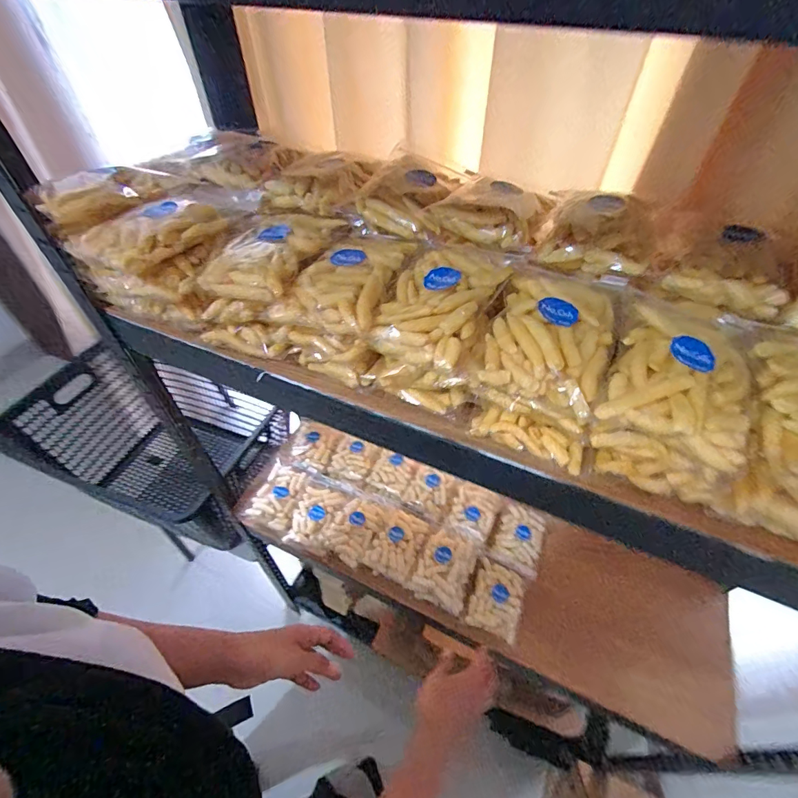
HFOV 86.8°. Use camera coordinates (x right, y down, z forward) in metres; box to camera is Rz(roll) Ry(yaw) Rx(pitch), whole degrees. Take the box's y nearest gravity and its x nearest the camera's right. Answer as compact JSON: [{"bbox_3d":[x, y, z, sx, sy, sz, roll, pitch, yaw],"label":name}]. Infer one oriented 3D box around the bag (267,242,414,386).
[{"bbox_3d":[-0.048,-0.084,0.368,0.090,0.079,0.112,15,51,13],"label":"bag"}]

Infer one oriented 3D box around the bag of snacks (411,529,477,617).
[{"bbox_3d":[0.080,0.289,0.734,0.094,0.043,0.125,16,51,14],"label":"bag of snacks"}]

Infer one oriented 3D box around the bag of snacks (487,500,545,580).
[{"bbox_3d":[0.224,0.262,0.790,0.086,0.035,0.129,21,52,18],"label":"bag of snacks"}]

